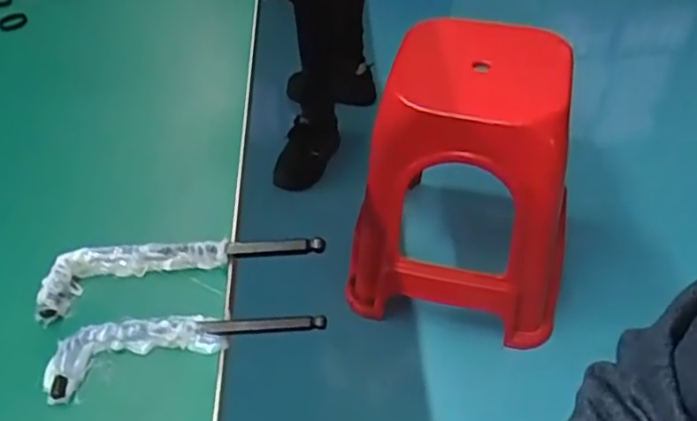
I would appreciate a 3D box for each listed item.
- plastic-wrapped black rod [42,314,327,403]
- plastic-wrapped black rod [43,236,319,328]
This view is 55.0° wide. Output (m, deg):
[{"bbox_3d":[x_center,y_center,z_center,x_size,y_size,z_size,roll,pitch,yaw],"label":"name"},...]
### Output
[{"bbox_3d":[-0.095,0.075,0.396,0.159,0.013,0.039,-10,46,-10],"label":"plastic-wrapped black rod"},{"bbox_3d":[-0.109,0.032,0.439,0.177,0.016,0.039,-12,46,-11],"label":"plastic-wrapped black rod"}]

